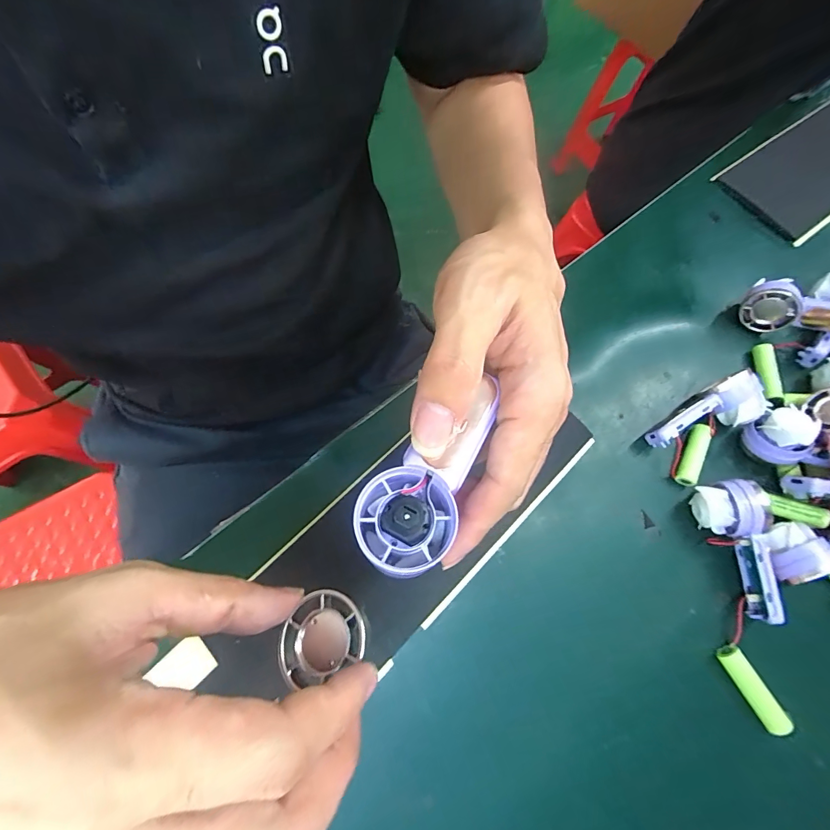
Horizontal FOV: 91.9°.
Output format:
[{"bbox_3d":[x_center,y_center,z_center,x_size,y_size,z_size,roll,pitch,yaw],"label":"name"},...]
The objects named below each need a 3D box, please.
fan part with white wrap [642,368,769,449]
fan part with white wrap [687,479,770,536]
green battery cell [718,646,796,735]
[{"bbox_3d":[0.232,0.001,0.317,0.088,0.033,0.036,-29,75,-12],"label":"fan part with white wrap"},{"bbox_3d":[0.224,0.069,0.290,0.031,0.042,0.037,-8,72,-5],"label":"fan part with white wrap"},{"bbox_3d":[0.220,0.178,0.261,0.012,0.013,0.051,-23,74,-10],"label":"green battery cell"}]

